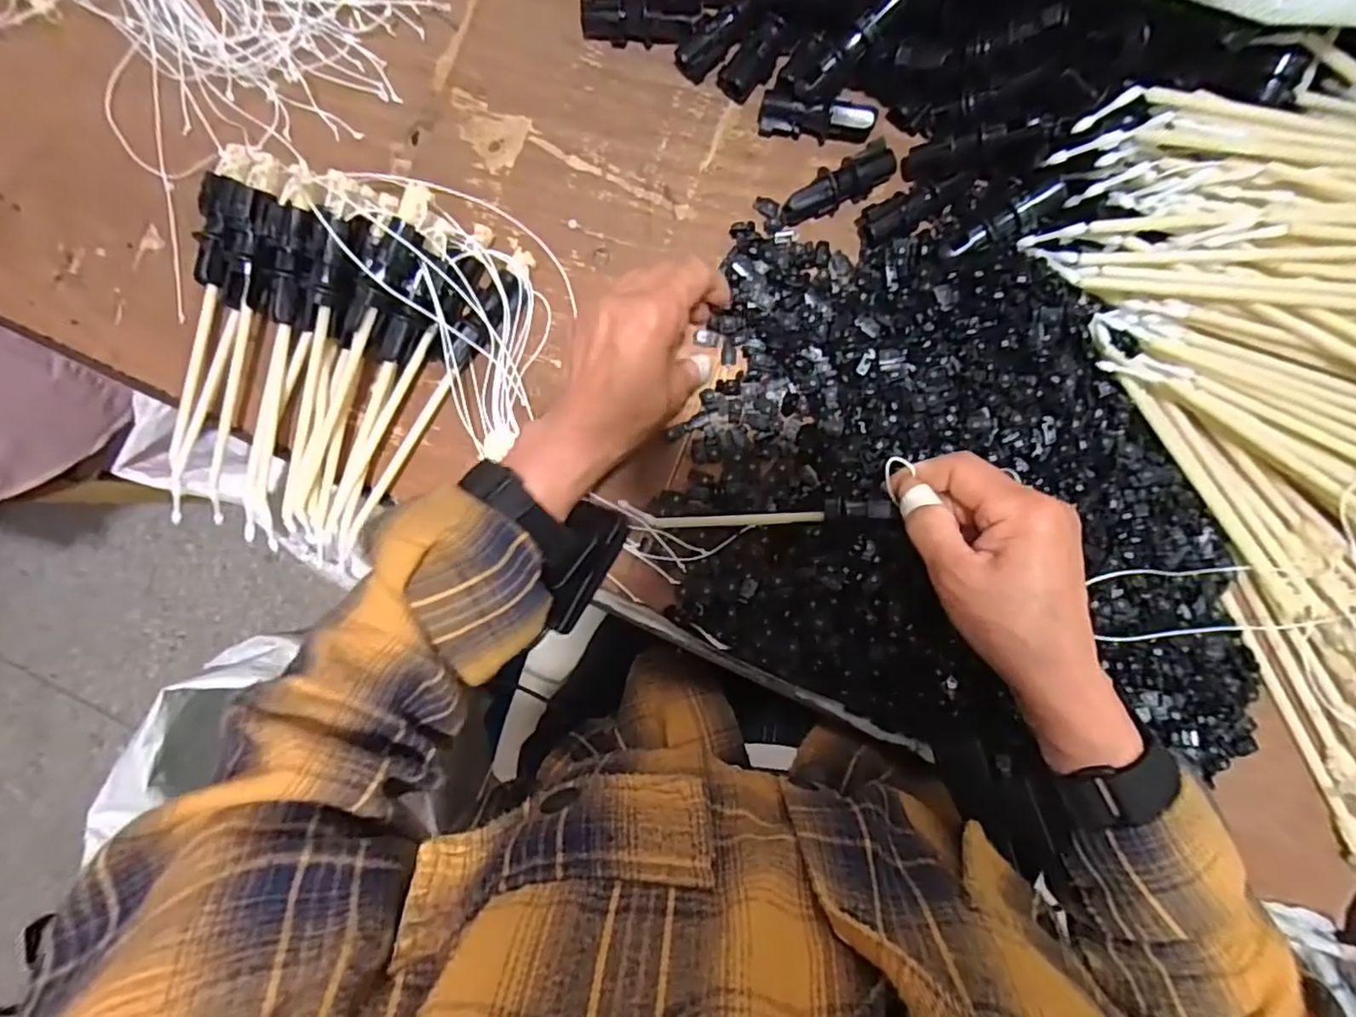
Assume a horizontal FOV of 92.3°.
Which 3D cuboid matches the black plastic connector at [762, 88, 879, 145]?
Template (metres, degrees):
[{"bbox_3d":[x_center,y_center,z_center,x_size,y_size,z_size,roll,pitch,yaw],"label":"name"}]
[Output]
[{"bbox_3d":[0.084,-0.233,0.386,0.069,0.022,0.021,9,92,5],"label":"black plastic connector"}]

